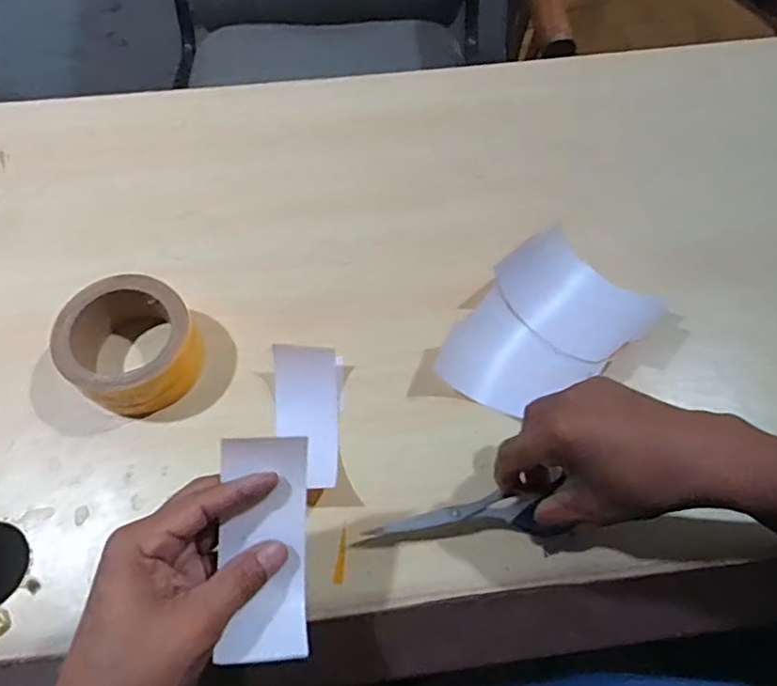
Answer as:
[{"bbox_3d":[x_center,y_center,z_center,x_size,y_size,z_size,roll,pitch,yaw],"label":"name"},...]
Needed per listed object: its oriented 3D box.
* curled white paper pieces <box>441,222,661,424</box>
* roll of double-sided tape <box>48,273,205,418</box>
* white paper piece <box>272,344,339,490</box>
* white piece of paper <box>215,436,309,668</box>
[{"bbox_3d":[0.123,-0.013,0.503,0.164,0.024,0.118,-37,69,-17],"label":"curled white paper pieces"},{"bbox_3d":[-0.204,0.003,0.483,0.113,0.057,0.099,35,69,17],"label":"roll of double-sided tape"},{"bbox_3d":[-0.063,0.056,0.471,0.048,0.026,0.108,-5,63,-2],"label":"white paper piece"},{"bbox_3d":[-0.071,0.116,0.348,0.049,0.025,0.118,-3,74,-1],"label":"white piece of paper"}]

